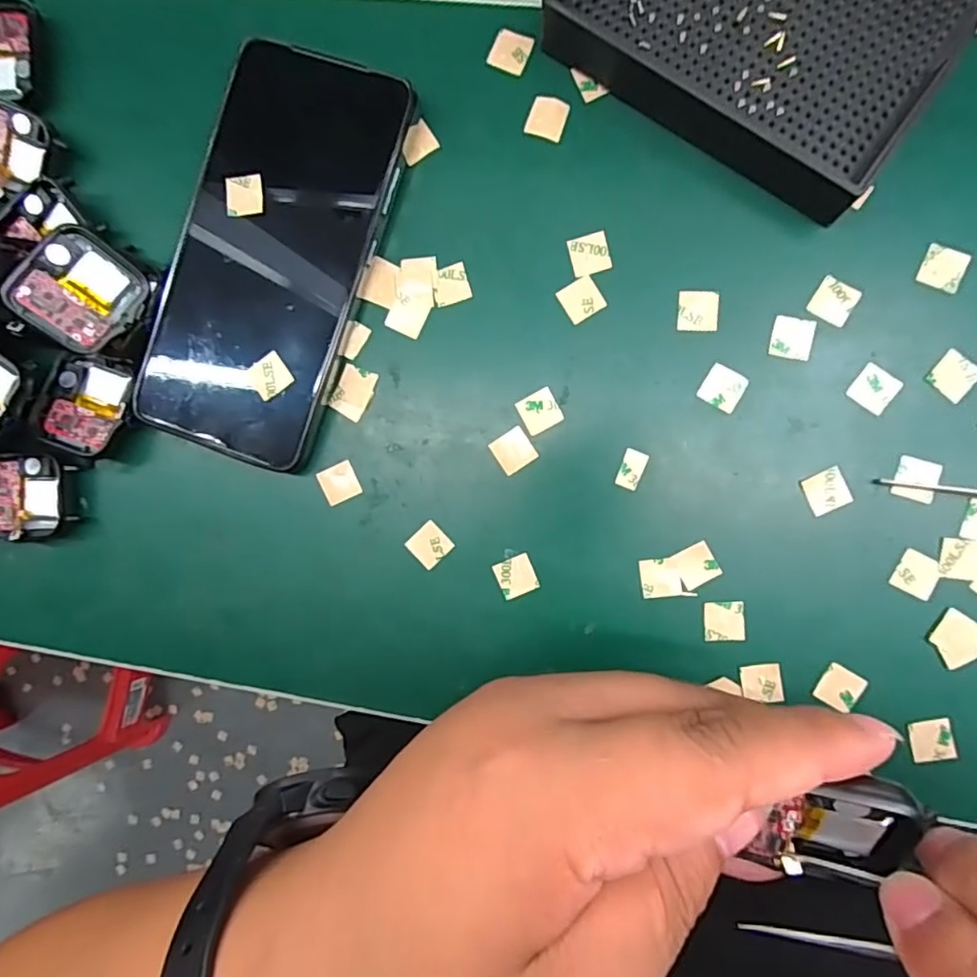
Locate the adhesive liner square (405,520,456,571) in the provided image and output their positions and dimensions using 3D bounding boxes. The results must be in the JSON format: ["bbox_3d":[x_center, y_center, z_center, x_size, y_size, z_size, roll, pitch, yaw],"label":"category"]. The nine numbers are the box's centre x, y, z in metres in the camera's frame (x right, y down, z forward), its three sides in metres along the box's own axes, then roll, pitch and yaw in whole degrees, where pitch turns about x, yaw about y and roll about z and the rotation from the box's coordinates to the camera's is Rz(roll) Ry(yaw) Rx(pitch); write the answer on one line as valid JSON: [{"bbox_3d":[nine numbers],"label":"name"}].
[{"bbox_3d":[-0.025,0.024,0.242,0.015,0.004,0.015,-43,88,-1],"label":"adhesive liner square"}]

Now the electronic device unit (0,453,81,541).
[{"bbox_3d":[-0.203,0.003,0.253,0.045,0.010,0.036,1,91,5],"label":"electronic device unit"}]

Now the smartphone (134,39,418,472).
[{"bbox_3d":[-0.089,-0.093,0.239,0.077,0.014,0.159,19,93,5],"label":"smartphone"}]

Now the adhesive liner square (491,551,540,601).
[{"bbox_3d":[0.012,0.036,0.238,0.015,0.004,0.015,-24,87,4],"label":"adhesive liner square"}]

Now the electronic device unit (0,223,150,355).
[{"bbox_3d":[-0.161,-0.078,0.228,0.038,0.006,0.042,37,76,-35],"label":"electronic device unit"}]

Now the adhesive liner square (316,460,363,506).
[{"bbox_3d":[-0.063,-0.002,0.244,0.015,0.004,0.015,-25,89,5],"label":"adhesive liner square"}]

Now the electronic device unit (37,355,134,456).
[{"bbox_3d":[-0.171,-0.035,0.243,0.033,0.008,0.040,10,92,5],"label":"electronic device unit"}]

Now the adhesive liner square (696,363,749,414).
[{"bbox_3d":[0.093,-0.040,0.229,0.015,0.004,0.016,30,93,6],"label":"adhesive liner square"}]

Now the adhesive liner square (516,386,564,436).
[{"bbox_3d":[0.021,-0.032,0.236,0.016,0.004,0.016,-27,88,4],"label":"adhesive liner square"}]

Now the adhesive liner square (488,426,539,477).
[{"bbox_3d":[0.010,-0.015,0.237,0.015,0.004,0.016,-33,88,1],"label":"adhesive liner square"}]

